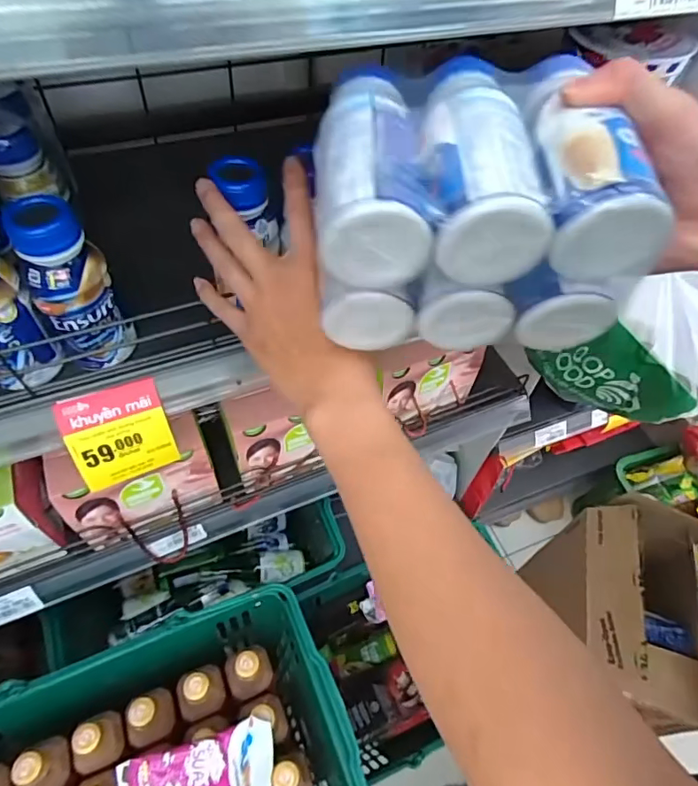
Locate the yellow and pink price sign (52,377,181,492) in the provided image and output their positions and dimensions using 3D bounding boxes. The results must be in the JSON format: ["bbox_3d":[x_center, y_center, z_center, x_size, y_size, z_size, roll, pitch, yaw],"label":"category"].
[{"bbox_3d":[-0.198,0.038,0.441,0.080,0.085,0.012,-18,25,-18],"label":"yellow and pink price sign"}]

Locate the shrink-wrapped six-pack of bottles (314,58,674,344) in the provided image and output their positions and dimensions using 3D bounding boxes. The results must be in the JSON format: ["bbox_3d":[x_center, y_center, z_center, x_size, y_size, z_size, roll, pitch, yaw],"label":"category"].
[{"bbox_3d":[0.070,-0.107,0.302,0.167,0.111,0.127,5,55,-1],"label":"shrink-wrapped six-pack of bottles"}]

